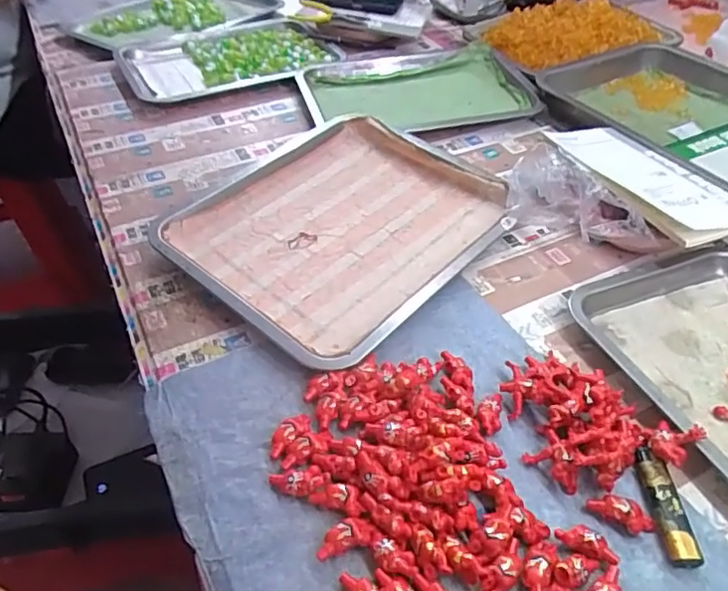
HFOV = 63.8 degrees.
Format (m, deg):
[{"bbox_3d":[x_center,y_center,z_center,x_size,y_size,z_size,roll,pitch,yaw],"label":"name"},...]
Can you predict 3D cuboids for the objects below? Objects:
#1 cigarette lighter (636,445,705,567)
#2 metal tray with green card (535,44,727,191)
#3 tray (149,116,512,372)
[{"bbox_3d":[0.203,0.140,0.391,0.024,0.012,0.076,2,44,4],"label":"cigarette lighter"},{"bbox_3d":[0.431,-0.236,0.756,0.267,0.033,0.369,-24,48,-21],"label":"metal tray with green card"},{"bbox_3d":[-0.024,-0.074,0.595,0.266,0.035,0.300,31,53,29],"label":"tray"}]

